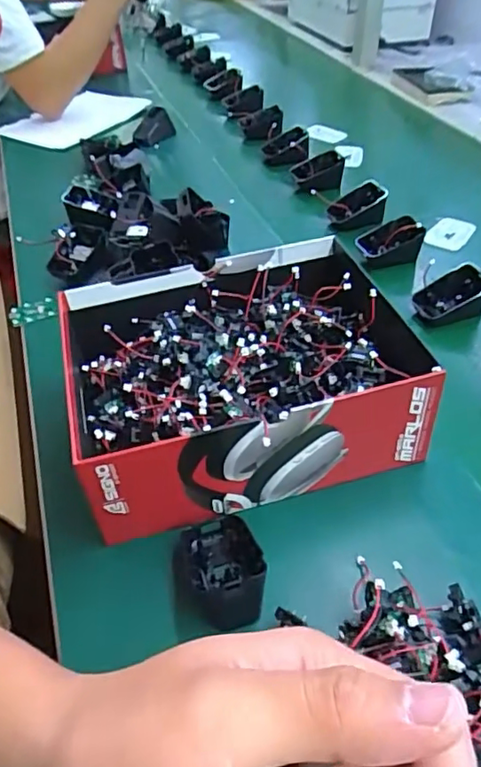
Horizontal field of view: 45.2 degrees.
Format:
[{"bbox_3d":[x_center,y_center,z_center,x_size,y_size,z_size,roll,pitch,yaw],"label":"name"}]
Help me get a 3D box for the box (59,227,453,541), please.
[{"bbox_3d":[-0.005,-0.006,0.452,0.244,0.093,0.195,-12,44,-12],"label":"box"}]

